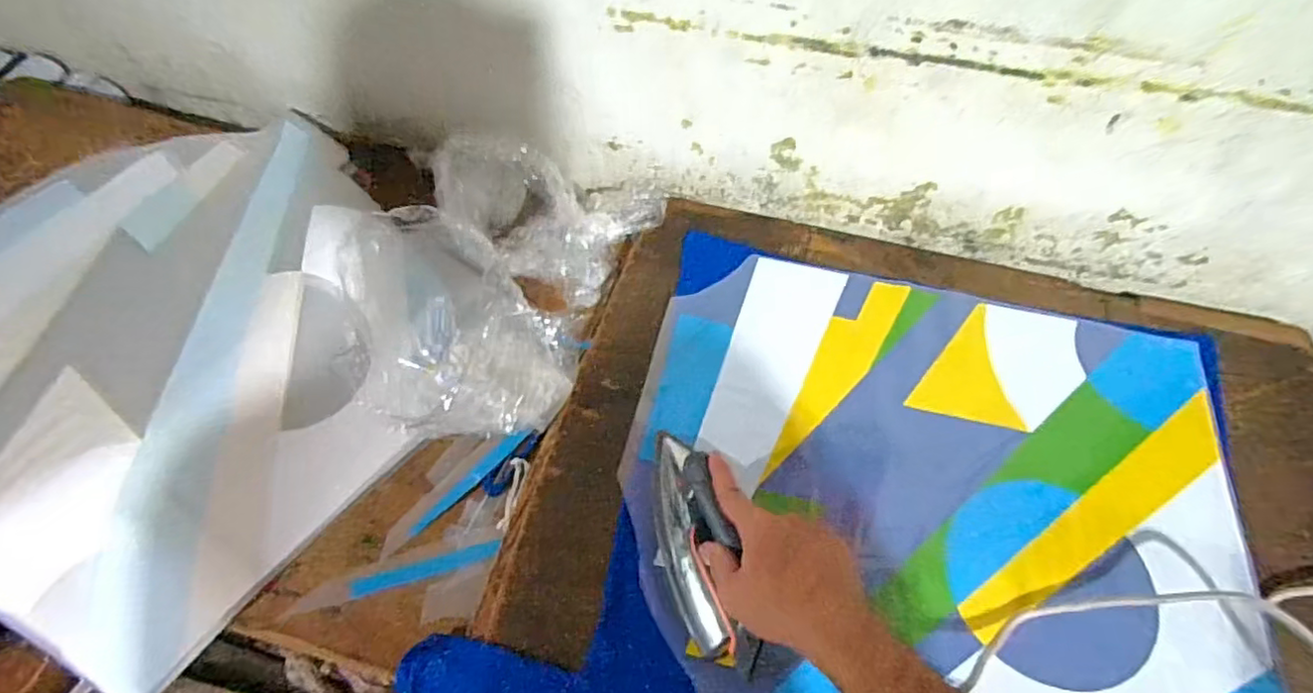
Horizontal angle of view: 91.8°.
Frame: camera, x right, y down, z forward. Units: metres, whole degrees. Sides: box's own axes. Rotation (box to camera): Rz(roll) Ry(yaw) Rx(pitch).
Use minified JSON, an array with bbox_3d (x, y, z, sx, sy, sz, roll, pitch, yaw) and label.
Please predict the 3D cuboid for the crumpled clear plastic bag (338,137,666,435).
[{"bbox_3d":[-0.196,-0.099,0.718,0.283,0.143,0.368,18,61,11],"label":"crumpled clear plastic bag"}]

